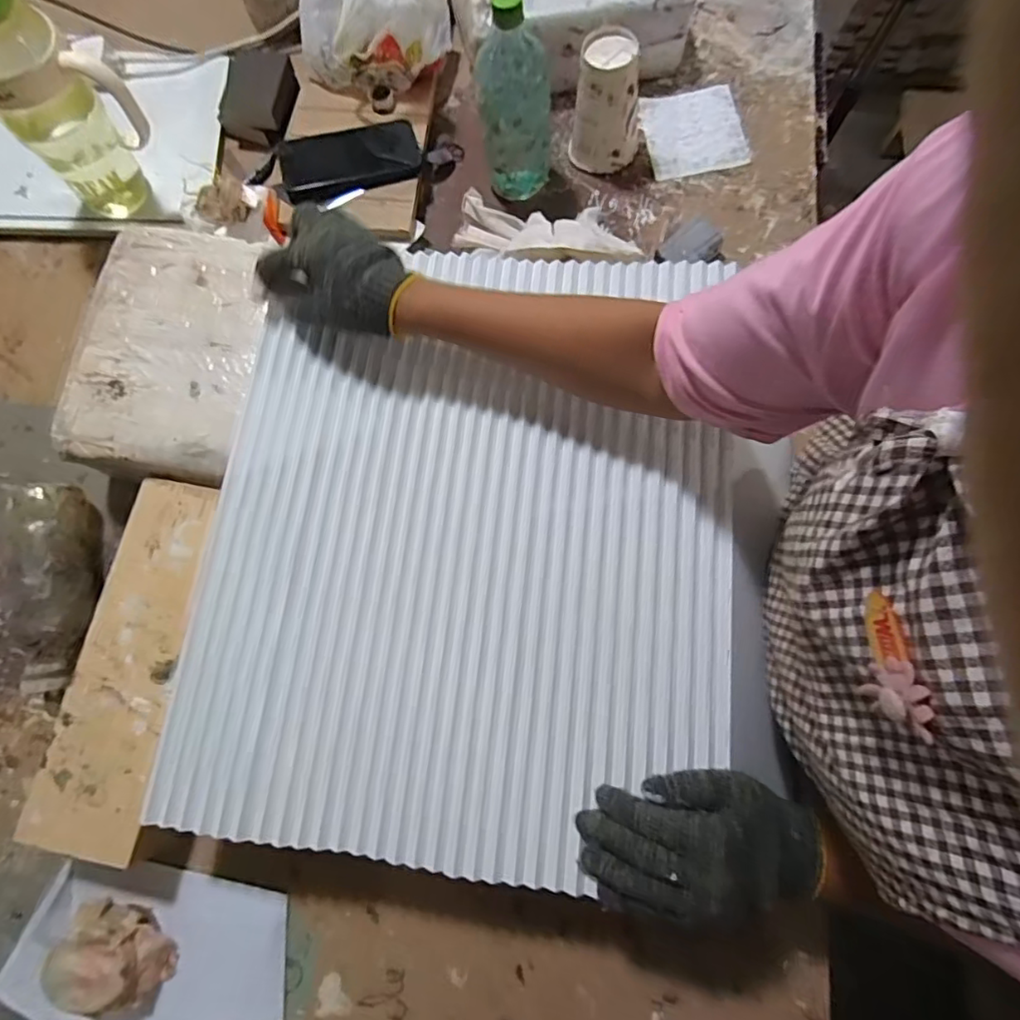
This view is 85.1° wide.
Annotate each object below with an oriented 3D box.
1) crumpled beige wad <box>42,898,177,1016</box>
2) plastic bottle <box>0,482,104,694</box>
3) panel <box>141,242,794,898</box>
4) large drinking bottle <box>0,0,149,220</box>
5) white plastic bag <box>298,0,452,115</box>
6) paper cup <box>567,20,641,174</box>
[{"bbox_3d":[-0.356,0.395,0.493,0.065,0.057,0.096,-37,79,-8],"label":"crumpled beige wad"},{"bbox_3d":[-0.479,0.079,0.571,0.079,0.063,0.208,-8,77,-2],"label":"plastic bottle"},{"bbox_3d":[-0.026,0.010,0.501,0.496,0.025,0.549,6,76,7],"label":"panel"},{"bbox_3d":[-0.467,-0.424,0.581,0.117,0.225,0.095,-42,79,-9],"label":"large drinking bottle"},{"bbox_3d":[-0.171,-0.612,0.690,0.188,0.131,0.186,-7,76,-1],"label":"white plastic bag"},{"bbox_3d":[0.122,-0.490,0.661,0.084,0.116,0.102,12,78,3],"label":"paper cup"}]

